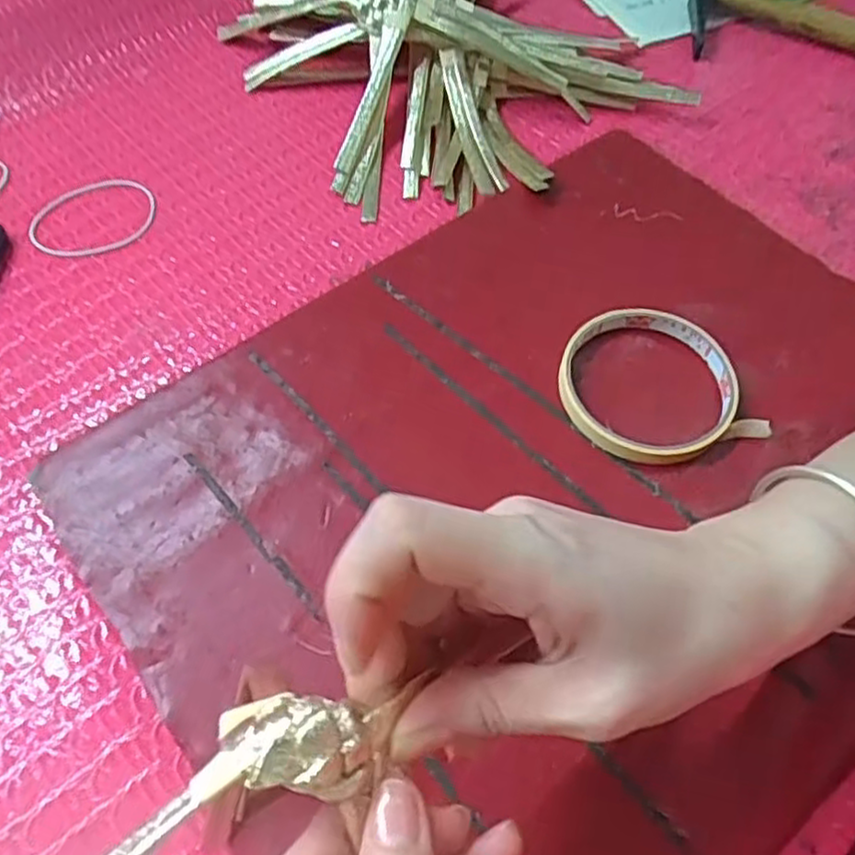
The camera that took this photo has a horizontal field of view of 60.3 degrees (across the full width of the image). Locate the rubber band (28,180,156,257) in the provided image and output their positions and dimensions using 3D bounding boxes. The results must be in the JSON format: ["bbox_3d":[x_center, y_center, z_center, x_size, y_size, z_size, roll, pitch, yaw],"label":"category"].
[{"bbox_3d":[-0.200,-0.128,0.441,0.071,0.004,0.063,-8,58,-5],"label":"rubber band"}]

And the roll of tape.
[{"bbox_3d":[0.107,-0.022,0.350,0.085,0.015,0.081,0,58,0],"label":"roll of tape"}]

